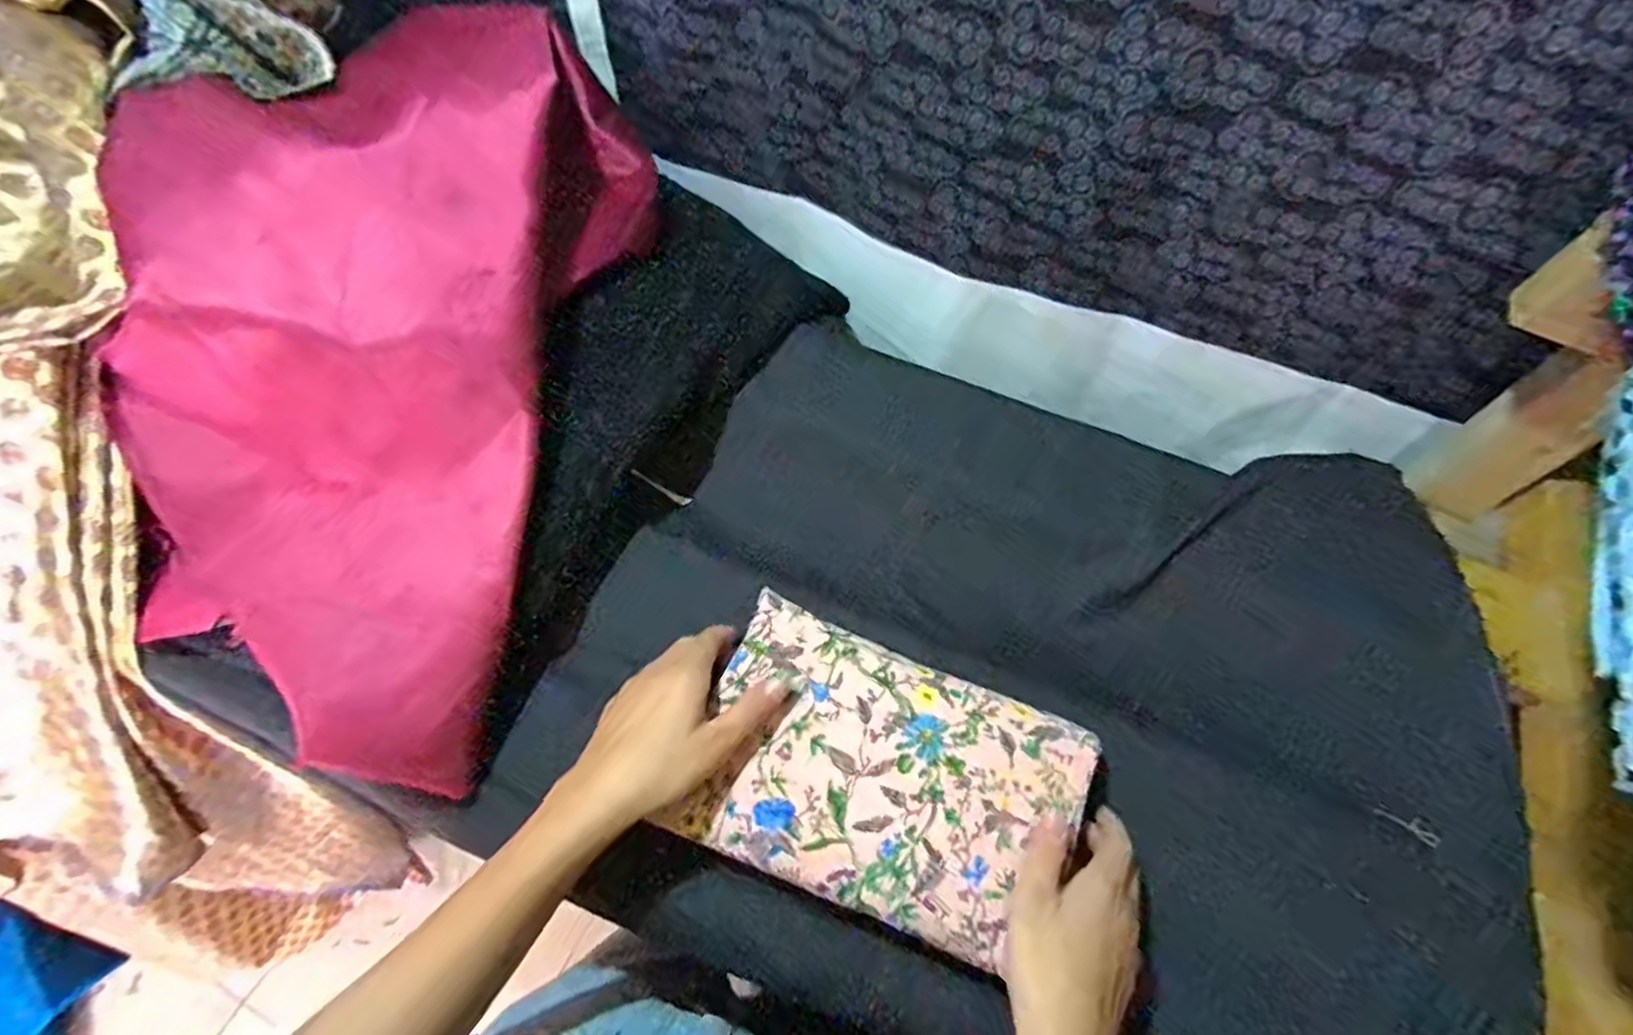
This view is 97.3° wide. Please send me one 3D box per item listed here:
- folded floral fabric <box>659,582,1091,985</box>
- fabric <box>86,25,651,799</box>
[{"bbox_3d":[0.041,0.150,0.421,0.217,0.022,0.145,21,60,9],"label":"folded floral fabric"},{"bbox_3d":[-0.290,-0.140,0.501,0.264,0.181,0.569,6,59,1],"label":"fabric"}]

